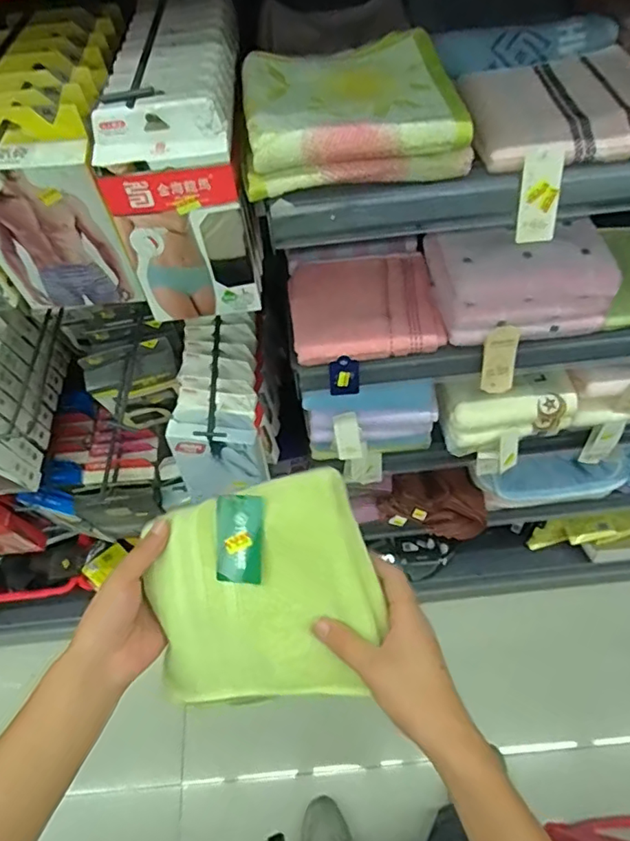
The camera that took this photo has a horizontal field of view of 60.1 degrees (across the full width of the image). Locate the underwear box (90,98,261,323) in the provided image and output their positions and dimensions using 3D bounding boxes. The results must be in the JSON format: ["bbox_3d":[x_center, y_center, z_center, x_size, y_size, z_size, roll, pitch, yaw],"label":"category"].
[{"bbox_3d":[-0.122,-0.178,0.505,0.112,0.196,0.035,-8,49,1],"label":"underwear box"}]

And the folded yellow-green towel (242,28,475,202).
[{"bbox_3d":[0.030,-0.289,0.506,0.191,0.051,0.171,-7,56,0],"label":"folded yellow-green towel"}]

